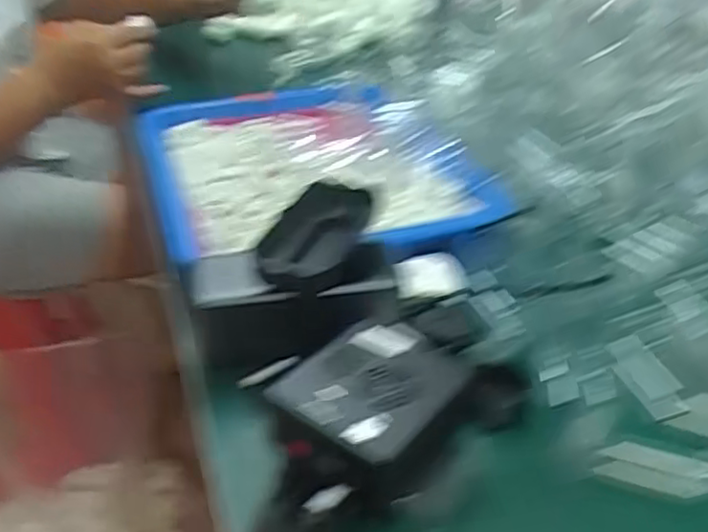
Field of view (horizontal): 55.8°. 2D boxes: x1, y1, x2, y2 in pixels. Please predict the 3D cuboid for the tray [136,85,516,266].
[{"bbox_3d":[-0.054,-0.100,0.610,0.260,0.049,0.332,-14,36,-20],"label":"tray"}]

